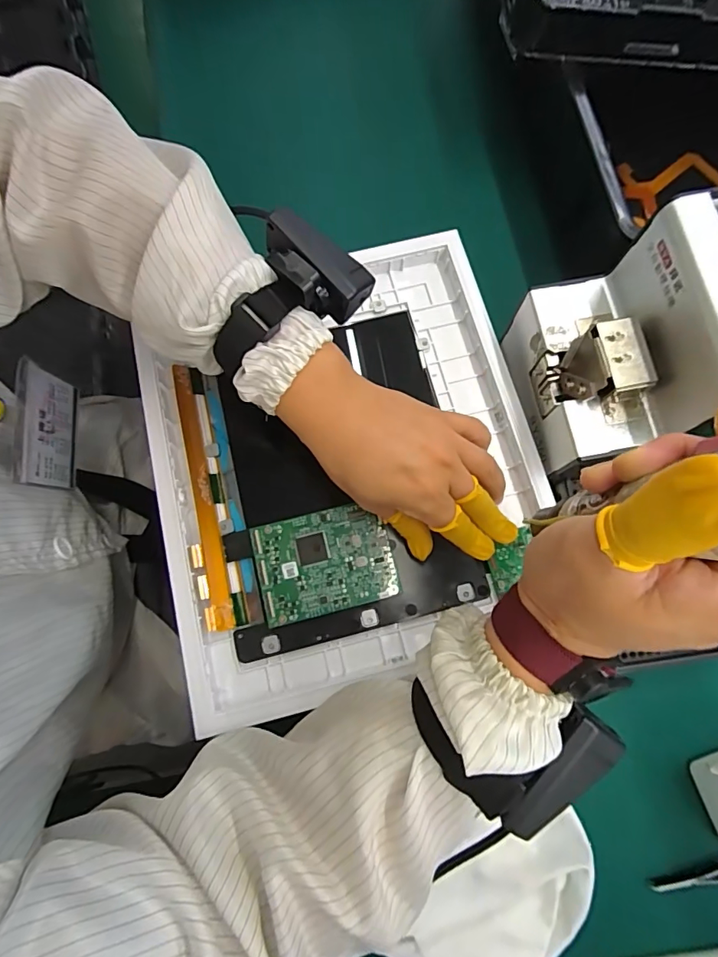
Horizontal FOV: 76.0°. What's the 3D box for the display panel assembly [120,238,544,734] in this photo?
[{"bbox_3d":[-0.012,-0.014,0.342,0.270,0.022,0.305,-15,78,-4],"label":"display panel assembly"}]

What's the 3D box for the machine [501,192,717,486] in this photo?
[{"bbox_3d":[0.208,-0.086,0.296,0.175,0.130,0.124,-10,77,-2],"label":"machine"}]

